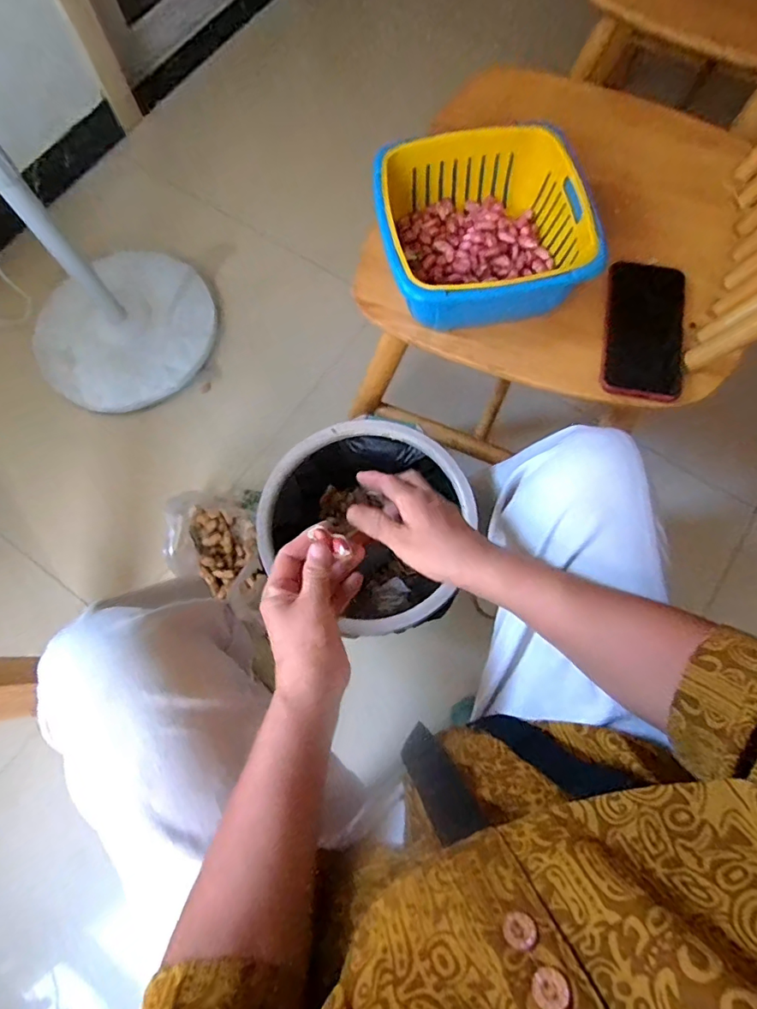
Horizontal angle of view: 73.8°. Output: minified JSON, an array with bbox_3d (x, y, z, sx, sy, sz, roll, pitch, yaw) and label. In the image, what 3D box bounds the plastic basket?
[{"bbox_3d":[0.102,-0.277,0.515,0.194,0.074,0.198,-7,72,-1],"label":"plastic basket"}]

